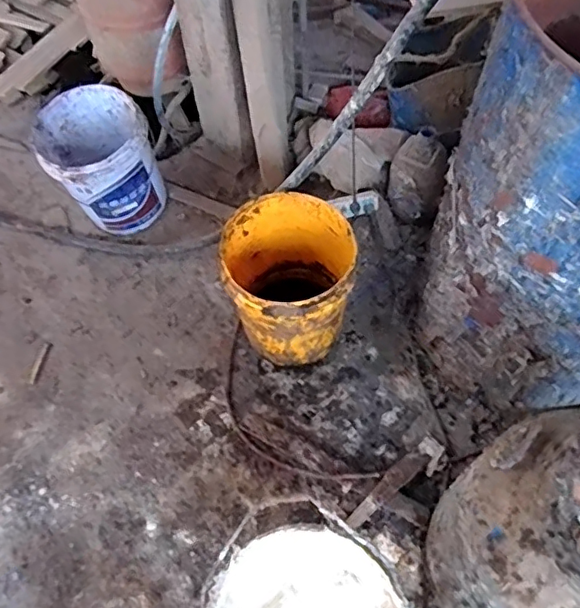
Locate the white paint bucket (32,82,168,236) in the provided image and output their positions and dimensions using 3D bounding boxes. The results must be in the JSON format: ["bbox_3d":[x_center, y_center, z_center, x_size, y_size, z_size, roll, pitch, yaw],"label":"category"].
[{"bbox_3d":[-0.532,-0.396,1.599,0.279,0.342,0.288,-1,60,2],"label":"white paint bucket"}]

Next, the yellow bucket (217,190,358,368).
[{"bbox_3d":[0.004,-0.042,1.368,0.293,0.358,0.301,-1,60,2],"label":"yellow bucket"}]

